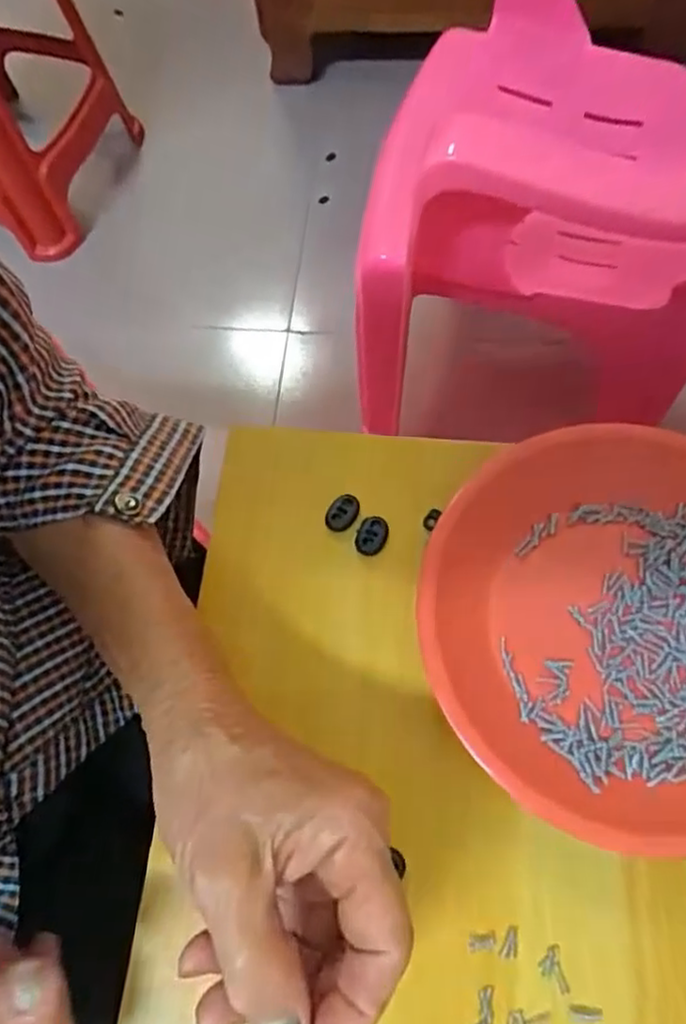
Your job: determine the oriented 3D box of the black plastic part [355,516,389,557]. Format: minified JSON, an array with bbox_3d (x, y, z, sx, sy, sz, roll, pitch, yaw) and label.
[{"bbox_3d":[0.015,0.013,0.349,0.016,0.004,0.021,20,73,12],"label":"black plastic part"}]

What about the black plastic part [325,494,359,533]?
[{"bbox_3d":[0.000,0.001,0.356,0.014,0.005,0.021,29,75,14],"label":"black plastic part"}]

